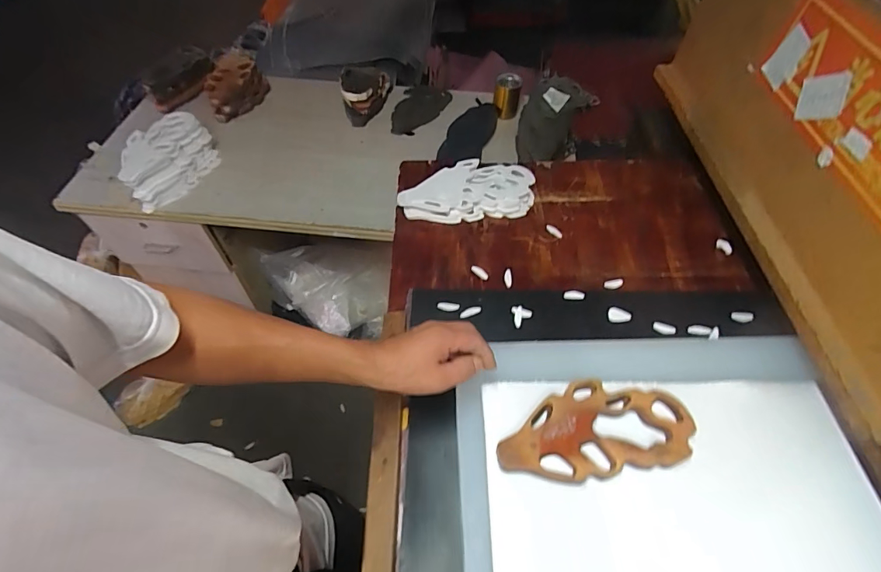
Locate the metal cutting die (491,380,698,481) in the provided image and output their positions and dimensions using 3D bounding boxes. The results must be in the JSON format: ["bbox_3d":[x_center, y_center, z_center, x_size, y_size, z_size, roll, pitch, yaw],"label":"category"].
[{"bbox_3d":[0.173,0.169,0.506,0.217,0.035,0.104,-8,55,-6],"label":"metal cutting die"}]

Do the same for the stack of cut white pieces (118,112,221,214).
[{"bbox_3d":[-0.609,-0.278,0.976,0.099,0.115,0.246,14,55,9],"label":"stack of cut white pieces"}]

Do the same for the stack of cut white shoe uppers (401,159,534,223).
[{"bbox_3d":[0.047,-0.171,0.774,0.230,0.031,0.111,-3,54,-3],"label":"stack of cut white shoe uppers"}]

